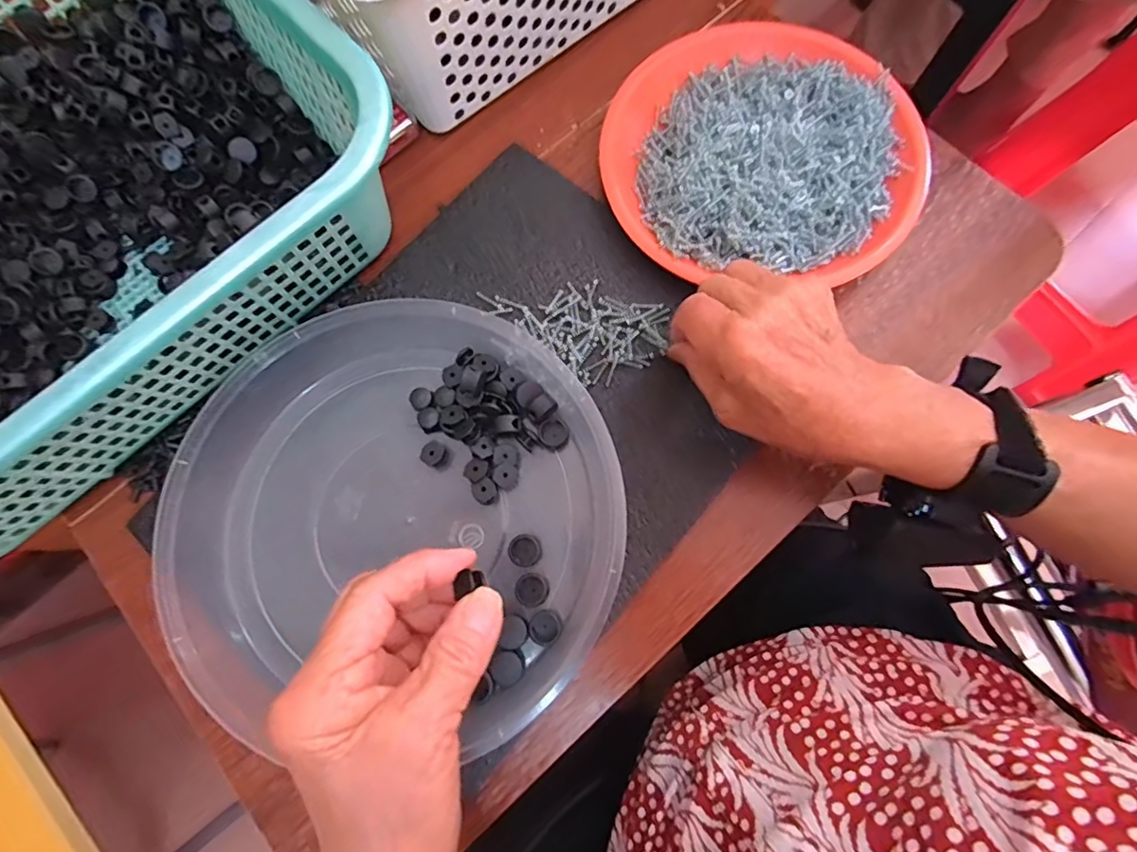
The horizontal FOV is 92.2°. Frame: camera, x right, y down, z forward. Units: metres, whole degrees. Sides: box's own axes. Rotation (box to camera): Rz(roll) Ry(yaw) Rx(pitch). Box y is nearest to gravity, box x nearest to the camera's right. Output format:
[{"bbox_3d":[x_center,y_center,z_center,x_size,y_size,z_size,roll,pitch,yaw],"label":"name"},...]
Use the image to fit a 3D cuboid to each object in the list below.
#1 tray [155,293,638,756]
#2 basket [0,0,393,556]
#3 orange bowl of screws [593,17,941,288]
[{"bbox_3d":[-0.091,0.045,0.293,0.229,0.038,0.234,0,79,1],"label":"tray"},{"bbox_3d":[-0.309,-0.117,0.307,0.380,0.084,0.291,-44,79,-7],"label":"basket"},{"bbox_3d":[0.120,-0.179,0.345,0.193,0.033,0.180,0,77,2],"label":"orange bowl of screws"}]

